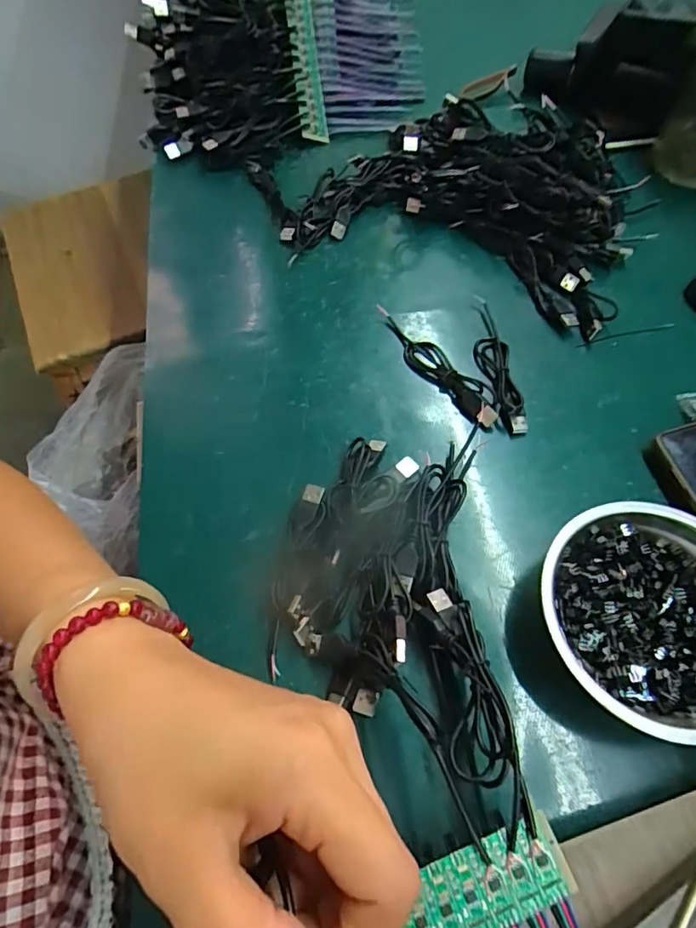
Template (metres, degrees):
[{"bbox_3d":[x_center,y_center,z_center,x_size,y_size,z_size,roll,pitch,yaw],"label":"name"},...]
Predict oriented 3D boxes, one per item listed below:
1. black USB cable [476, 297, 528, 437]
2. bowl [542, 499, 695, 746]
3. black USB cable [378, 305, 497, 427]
[{"bbox_3d":[0.117,-0.082,0.424,0.024,0.011,0.133,-4,60,-2],"label":"black USB cable"},{"bbox_3d":[0.174,0.085,0.305,0.115,0.042,0.117,0,60,1],"label":"bowl"},{"bbox_3d":[0.068,-0.080,0.420,0.025,0.013,0.135,-35,66,-17],"label":"black USB cable"}]

